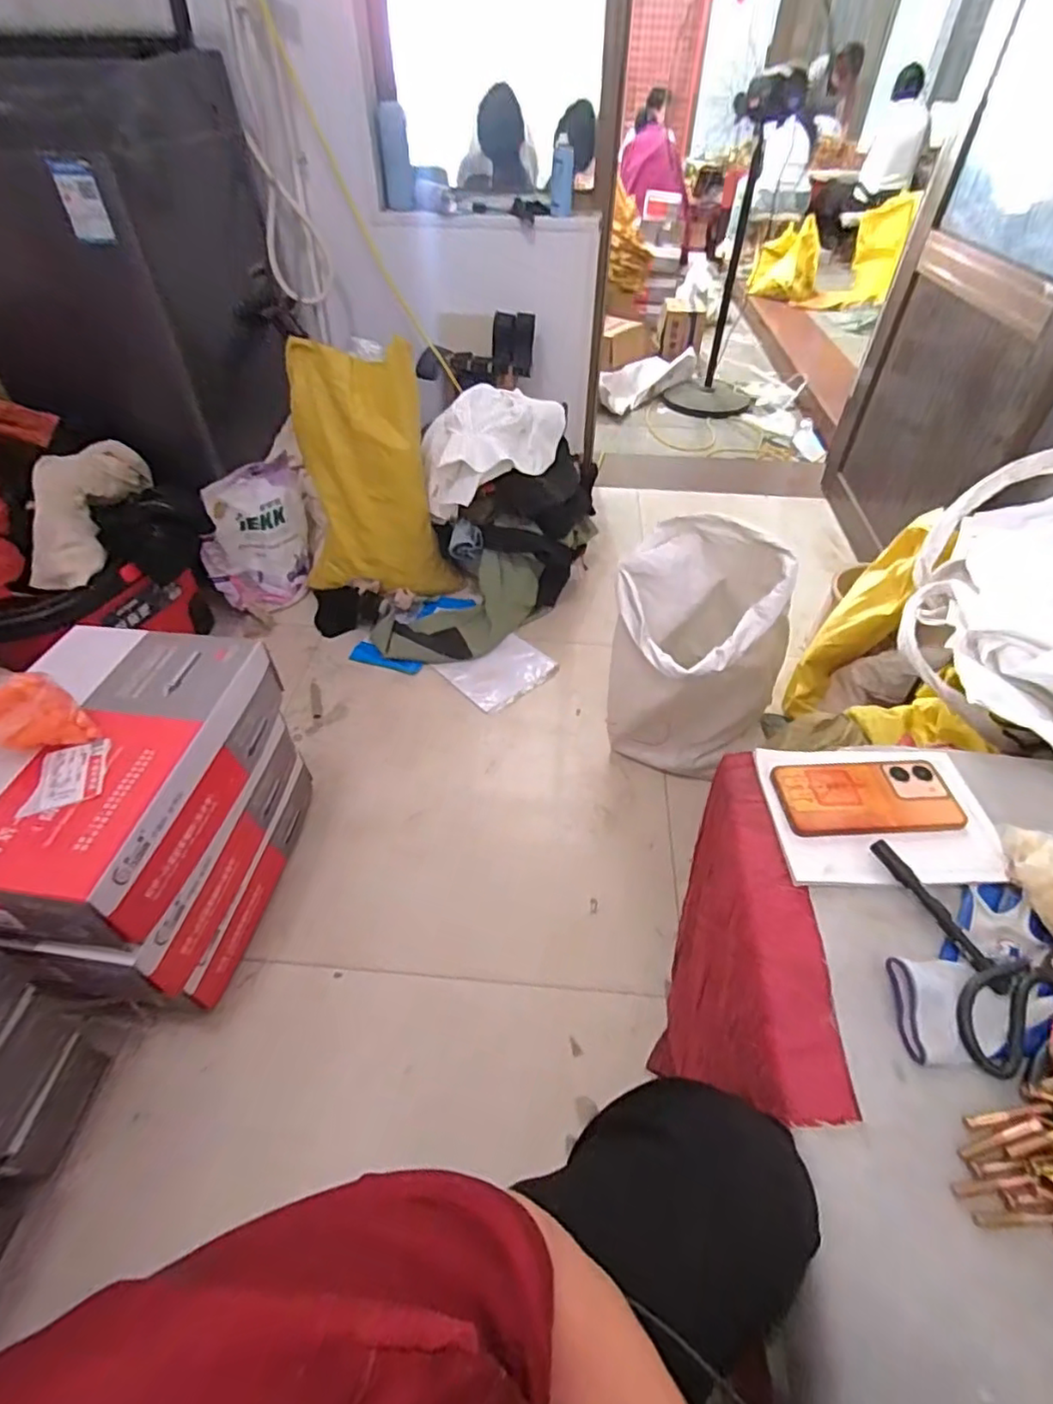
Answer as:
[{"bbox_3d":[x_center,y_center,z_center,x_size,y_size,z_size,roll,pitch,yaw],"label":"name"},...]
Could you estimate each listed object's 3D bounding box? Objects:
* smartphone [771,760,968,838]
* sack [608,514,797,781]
[{"bbox_3d":[0.337,0.093,0.602,0.169,0.014,0.085,-1,46,-1],"label":"smartphone"},{"bbox_3d":[0.298,-0.057,1.093,0.300,0.443,0.251,16,48,14],"label":"sack"}]

